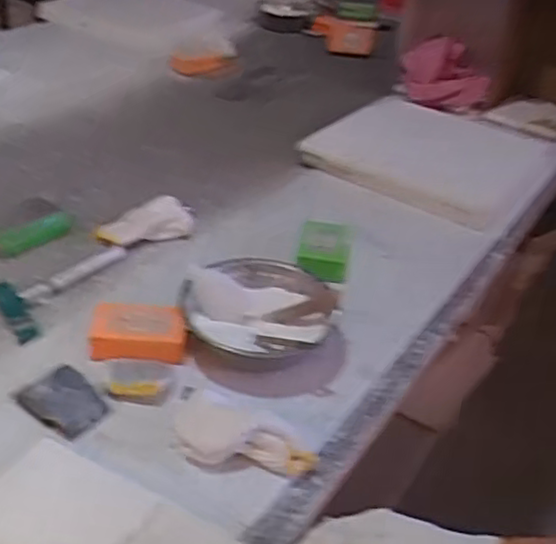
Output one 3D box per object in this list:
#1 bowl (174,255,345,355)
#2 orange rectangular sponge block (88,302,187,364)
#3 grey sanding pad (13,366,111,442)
[{"bbox_3d":[-0.019,0.038,0.764,0.156,0.055,0.156,4,34,-3],"label":"bowl"},{"bbox_3d":[-0.142,0.062,0.731,0.093,0.034,0.065,2,34,-6],"label":"orange rectangular sponge block"},{"bbox_3d":[-0.195,0.117,0.652,0.081,0.012,0.057,30,40,31],"label":"grey sanding pad"}]

